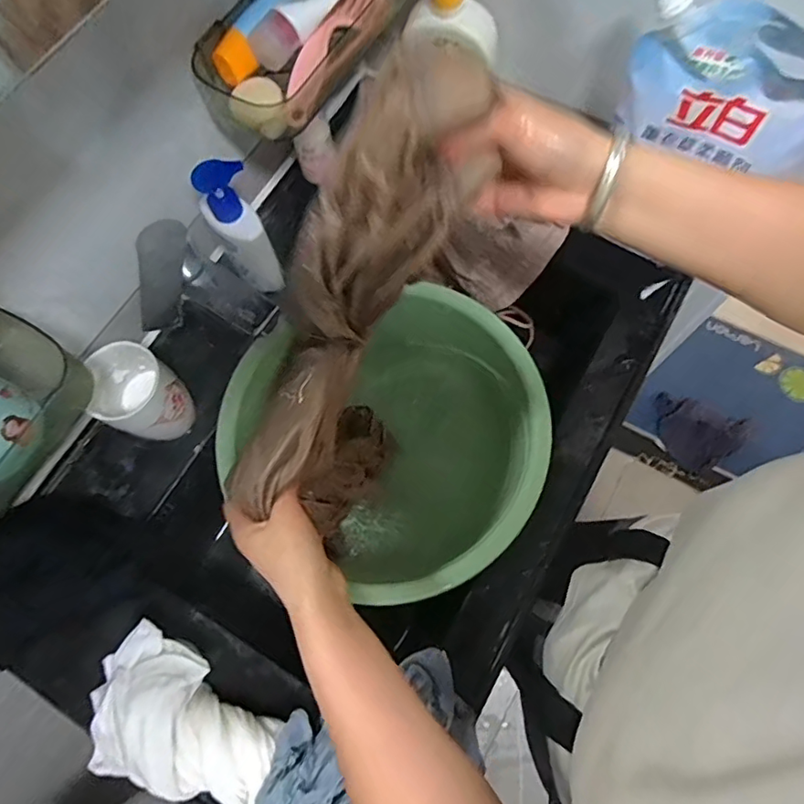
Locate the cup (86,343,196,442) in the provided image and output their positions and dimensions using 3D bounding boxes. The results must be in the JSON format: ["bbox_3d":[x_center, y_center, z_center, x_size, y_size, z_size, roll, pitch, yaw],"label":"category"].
[{"bbox_3d":[-0.257,-0.005,0.553,0.071,0.099,0.080,-39,74,-10],"label":"cup"}]

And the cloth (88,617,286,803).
[{"bbox_3d":[-0.184,0.281,0.472,0.180,0.077,0.108,29,75,11],"label":"cloth"}]

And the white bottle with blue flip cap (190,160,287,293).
[{"bbox_3d":[-0.161,-0.171,0.569,0.048,0.159,0.055,-32,73,-8],"label":"white bottle with blue flip cap"}]

